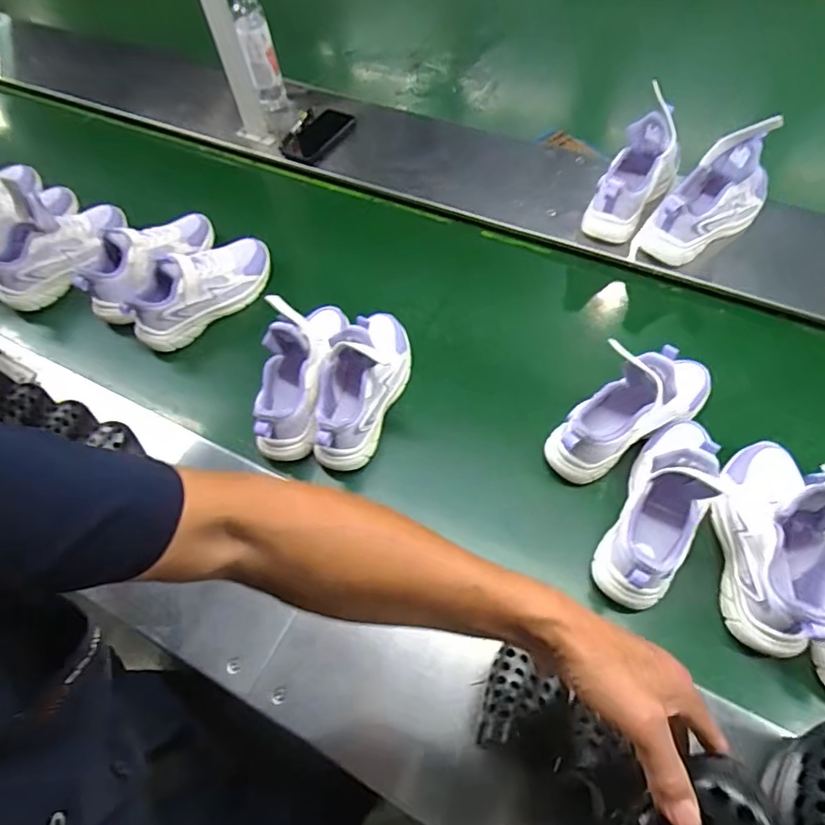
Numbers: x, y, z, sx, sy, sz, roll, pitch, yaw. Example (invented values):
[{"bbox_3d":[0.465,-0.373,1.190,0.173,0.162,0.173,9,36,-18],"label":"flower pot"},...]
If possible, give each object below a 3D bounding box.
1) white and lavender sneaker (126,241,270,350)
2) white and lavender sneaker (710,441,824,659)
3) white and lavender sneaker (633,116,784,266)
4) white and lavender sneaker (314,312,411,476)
[{"bbox_3d":[-0.336,-0.207,0.850,0.084,0.107,0.252,30,68,20],"label":"white and lavender sneaker"},{"bbox_3d":[0.408,0.129,0.574,0.093,0.122,0.242,3,61,7],"label":"white and lavender sneaker"},{"bbox_3d":[0.464,-0.327,0.813,0.202,0.181,0.103,-41,65,-16],"label":"white and lavender sneaker"},{"bbox_3d":[-0.075,-0.053,0.717,0.092,0.122,0.251,16,64,14],"label":"white and lavender sneaker"}]

